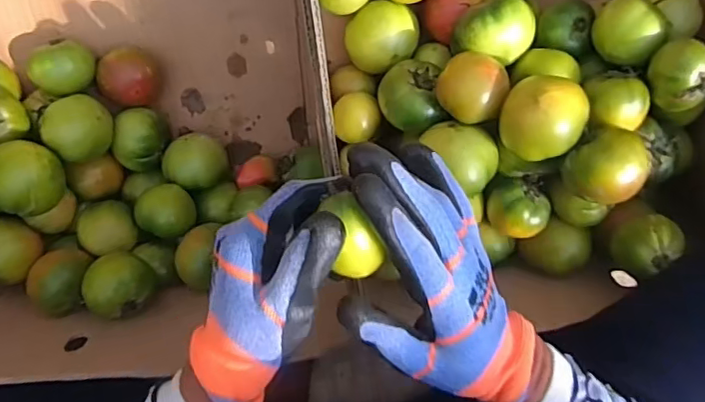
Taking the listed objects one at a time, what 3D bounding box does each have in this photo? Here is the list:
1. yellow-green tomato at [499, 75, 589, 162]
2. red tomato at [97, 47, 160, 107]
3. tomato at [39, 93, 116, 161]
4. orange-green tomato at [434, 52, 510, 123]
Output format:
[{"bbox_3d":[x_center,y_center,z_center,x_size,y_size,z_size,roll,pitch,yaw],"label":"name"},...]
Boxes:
[{"bbox_3d":[0.145,-0.064,0.438,0.059,0.064,0.060,0,88,-2],"label":"yellow-green tomato"},{"bbox_3d":[-0.212,-0.118,0.547,0.053,0.050,0.053,36,87,-1],"label":"red tomato"},{"bbox_3d":[-0.248,-0.067,0.512,0.050,0.047,0.054,0,88,-2],"label":"tomato"},{"bbox_3d":[0.095,-0.091,0.454,0.052,0.040,0.054,27,87,-1],"label":"orange-green tomato"}]

